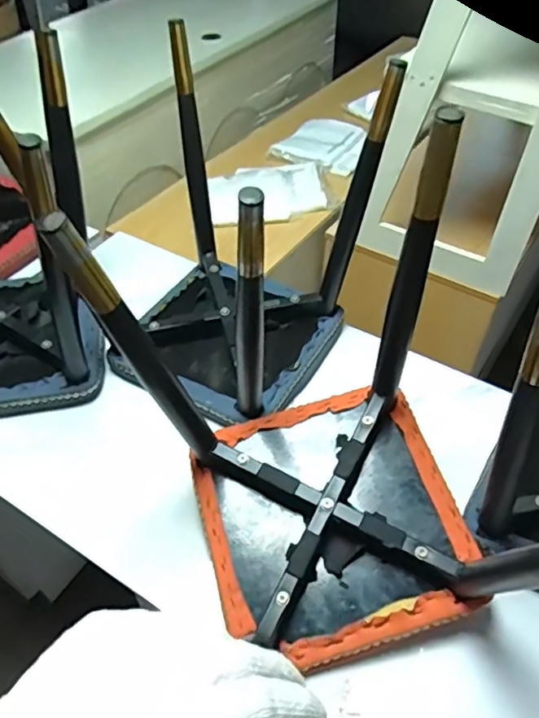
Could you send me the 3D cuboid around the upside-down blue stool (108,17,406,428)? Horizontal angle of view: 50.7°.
[{"bbox_3d":[-0.066,-0.155,0.800,0.325,0.393,0.342,22,51,20],"label":"upside-down blue stool"}]

